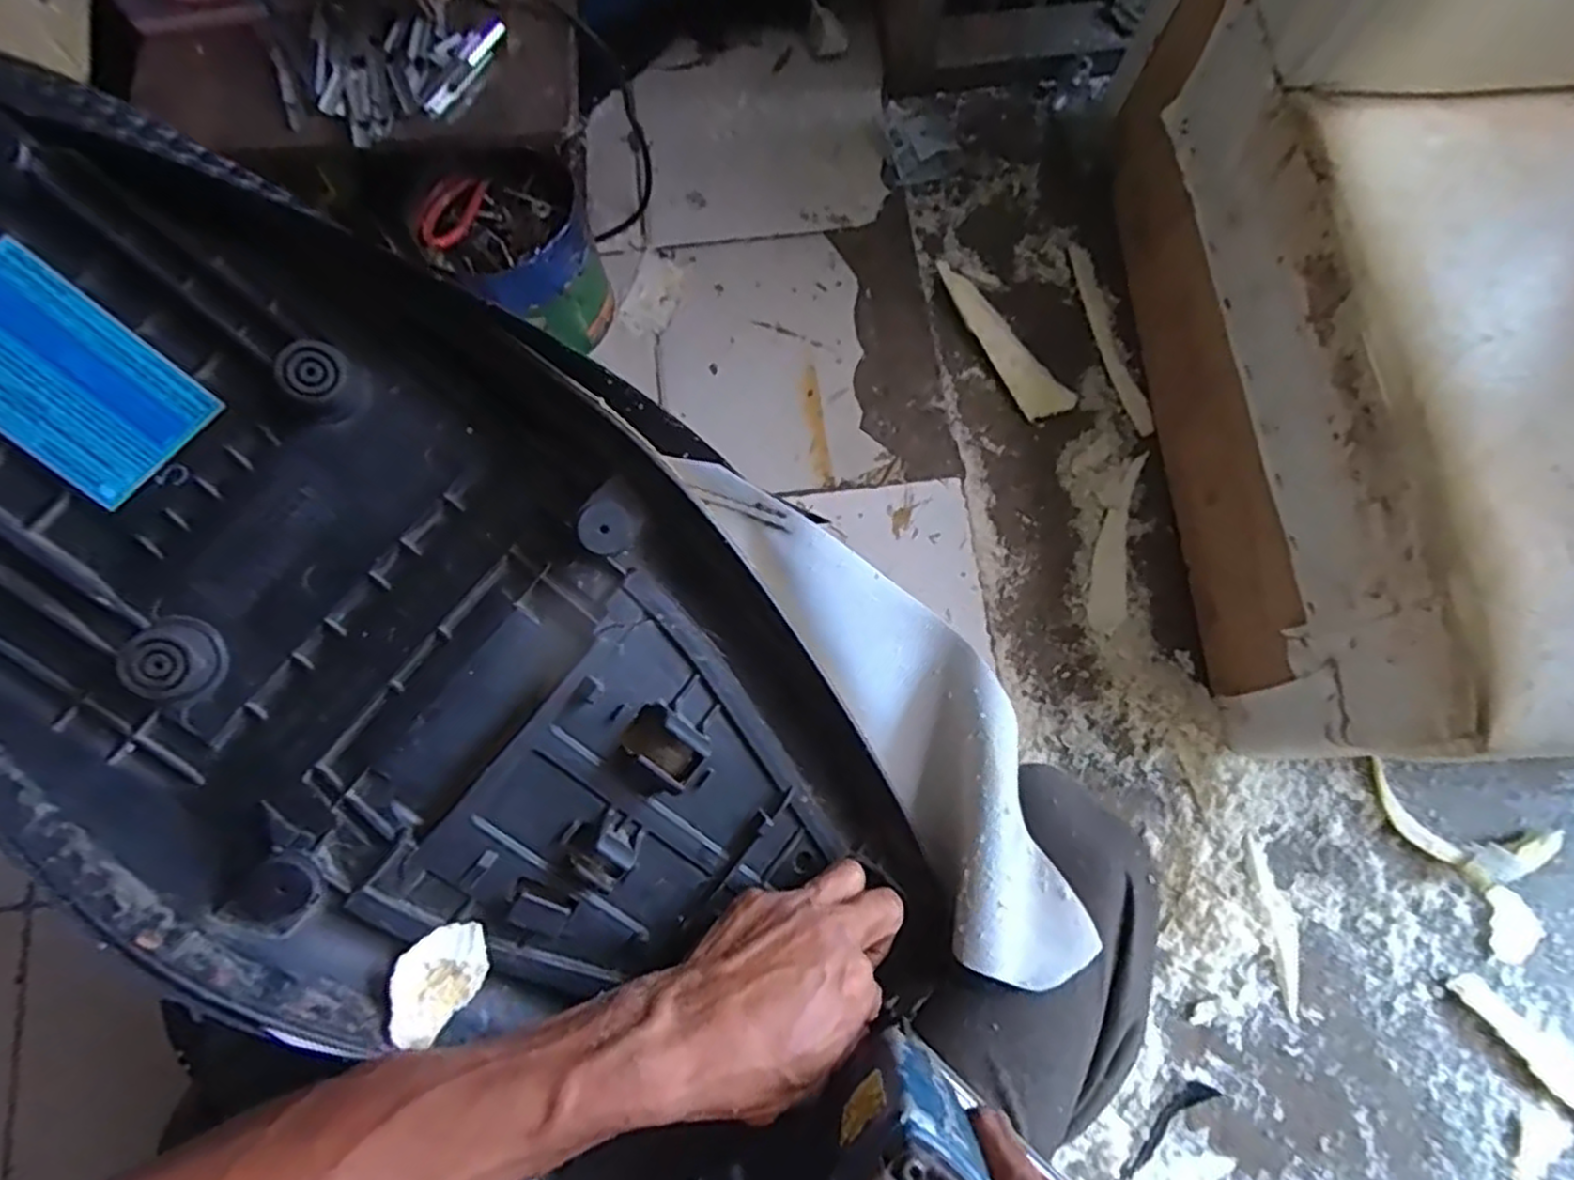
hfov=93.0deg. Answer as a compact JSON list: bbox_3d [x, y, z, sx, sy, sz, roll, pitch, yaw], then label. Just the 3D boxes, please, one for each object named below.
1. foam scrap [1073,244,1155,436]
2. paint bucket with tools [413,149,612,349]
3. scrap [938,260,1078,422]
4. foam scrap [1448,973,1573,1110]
[{"bbox_3d":[0.342,-0.268,0.798,0.027,0.005,0.225,-14,77,-3],"label":"foam scrap"},{"bbox_3d":[-0.250,-0.315,0.717,0.135,0.140,0.124,0,77,1],"label":"paint bucket with tools"},{"bbox_3d":[0.223,-0.271,0.797,0.054,0.032,0.210,-35,79,-7],"label":"scrap"},{"bbox_3d":[0.650,0.404,0.629,0.032,0.006,0.198,-44,80,-9],"label":"foam scrap"}]

